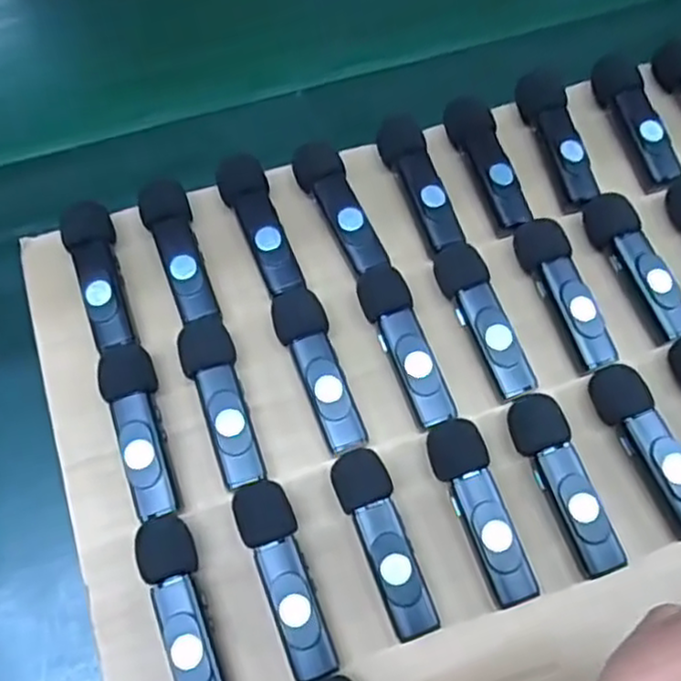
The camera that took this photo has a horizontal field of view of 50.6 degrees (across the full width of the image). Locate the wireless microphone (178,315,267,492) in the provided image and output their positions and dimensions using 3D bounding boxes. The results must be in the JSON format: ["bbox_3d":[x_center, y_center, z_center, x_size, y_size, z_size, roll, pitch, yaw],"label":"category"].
[{"bbox_3d":[-0.044,0.023,0.265,0.019,0.016,0.064,-16,66,-7],"label":"wireless microphone"}]

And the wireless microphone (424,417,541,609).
[{"bbox_3d":[0.050,0.060,0.253,0.019,0.012,0.064,-20,67,-9],"label":"wireless microphone"}]

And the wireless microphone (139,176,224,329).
[{"bbox_3d":[-0.064,-0.034,0.286,0.019,0.016,0.062,-16,67,-7],"label":"wireless microphone"}]

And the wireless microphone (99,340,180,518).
[{"bbox_3d":[-0.072,0.032,0.261,0.018,0.016,0.065,-17,67,-8],"label":"wireless microphone"}]

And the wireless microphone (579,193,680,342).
[{"bbox_3d":[0.117,-0.030,0.284,0.017,0.012,0.063,-20,67,-9],"label":"wireless microphone"}]

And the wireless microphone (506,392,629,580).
[{"bbox_3d":[0.079,0.051,0.256,0.018,0.015,0.064,-21,67,-9],"label":"wireless microphone"}]

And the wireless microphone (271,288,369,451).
[{"bbox_3d":[-0.009,0.011,0.270,0.019,0.015,0.064,-17,67,-8],"label":"wireless microphone"}]

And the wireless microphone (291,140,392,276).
[{"bbox_3d":[0.000,-0.053,0.294,0.019,0.016,0.061,-25,68,-11],"label":"wireless microphone"}]

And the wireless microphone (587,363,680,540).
[{"bbox_3d":[0.111,0.039,0.259,0.017,0.017,0.063,-21,67,-9],"label":"wireless microphone"}]

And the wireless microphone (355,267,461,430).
[{"bbox_3d":[0.024,0.002,0.274,0.019,0.015,0.065,-16,67,-7],"label":"wireless microphone"}]

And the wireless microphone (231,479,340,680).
[{"bbox_3d":[-0.018,0.080,0.244,0.018,0.014,0.065,-21,67,-9],"label":"wireless microphone"}]

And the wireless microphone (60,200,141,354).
[{"bbox_3d":[-0.094,-0.024,0.282,0.018,0.017,0.063,-15,66,-7],"label":"wireless microphone"}]

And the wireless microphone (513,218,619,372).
[{"bbox_3d":[0.088,-0.018,0.281,0.017,0.016,0.062,-22,67,-10],"label":"wireless microphone"}]

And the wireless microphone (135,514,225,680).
[{"bbox_3d":[-0.052,0.091,0.238,0.018,0.016,0.065,-17,67,-8],"label":"wireless microphone"}]

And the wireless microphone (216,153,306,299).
[{"bbox_3d":[-0.033,-0.045,0.292,0.018,0.016,0.063,-19,67,-8],"label":"wireless microphone"}]

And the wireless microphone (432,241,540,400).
[{"bbox_3d":[0.054,-0.008,0.277,0.017,0.013,0.063,-19,67,-8],"label":"wireless microphone"}]

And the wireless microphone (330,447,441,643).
[{"bbox_3d":[0.016,0.069,0.248,0.018,0.015,0.063,-20,67,-9],"label":"wireless microphone"}]

